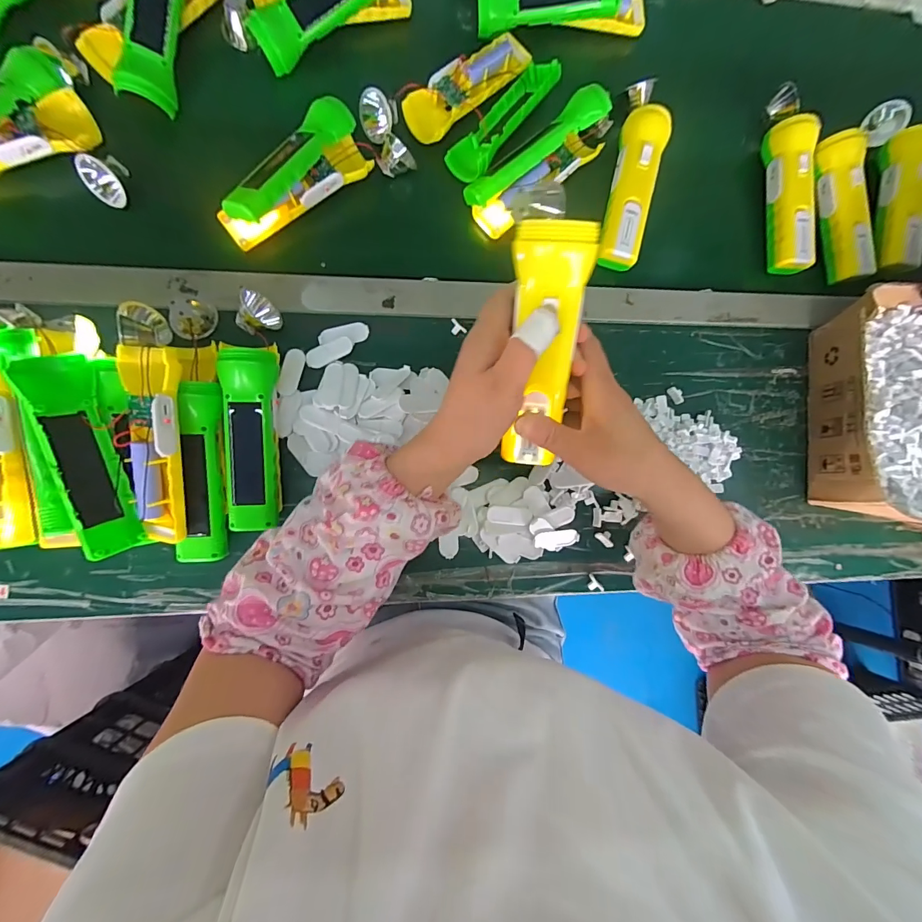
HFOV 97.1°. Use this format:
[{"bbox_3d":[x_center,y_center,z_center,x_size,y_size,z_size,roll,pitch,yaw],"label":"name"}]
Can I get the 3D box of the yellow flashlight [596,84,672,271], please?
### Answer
[{"bbox_3d":[0.196,-0.325,0.459,0.045,0.036,0.215,12,83,-5],"label":"yellow flashlight"}]

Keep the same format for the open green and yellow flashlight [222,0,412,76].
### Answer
[{"bbox_3d":[-0.150,-0.488,0.426,0.194,0.045,0.077,-29,88,-8],"label":"open green and yellow flashlight"}]

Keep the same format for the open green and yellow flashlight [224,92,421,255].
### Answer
[{"bbox_3d":[-0.150,-0.305,0.413,0.217,0.048,0.079,-34,89,-9],"label":"open green and yellow flashlight"}]

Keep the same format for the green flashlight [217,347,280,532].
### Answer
[{"bbox_3d":[-0.193,-0.021,0.372,0.046,0.037,0.167,0,85,-7],"label":"green flashlight"}]

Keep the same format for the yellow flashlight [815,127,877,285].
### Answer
[{"bbox_3d":[0.458,-0.300,0.486,0.039,0.045,0.161,-11,86,-8],"label":"yellow flashlight"}]

